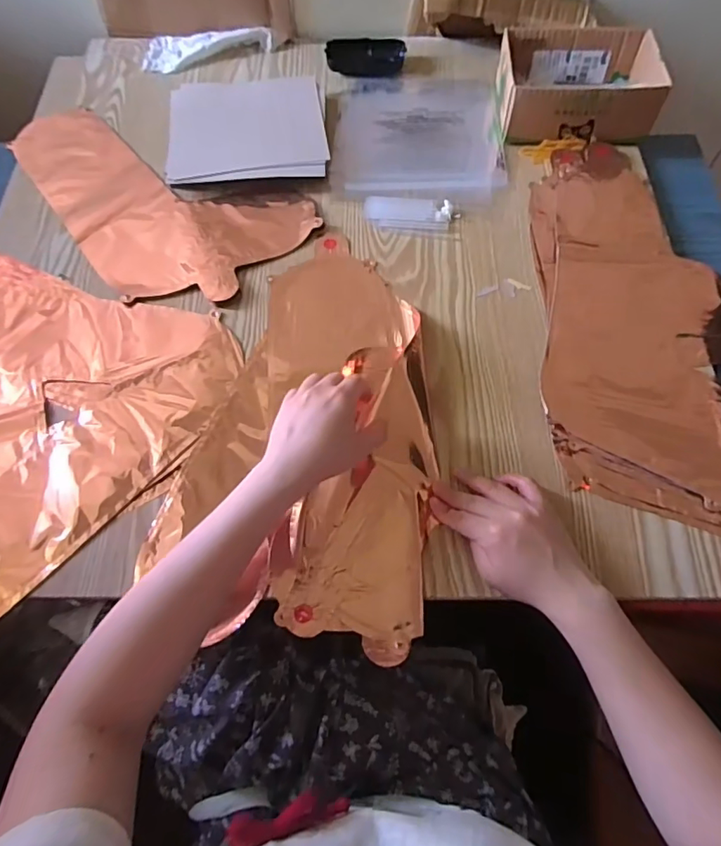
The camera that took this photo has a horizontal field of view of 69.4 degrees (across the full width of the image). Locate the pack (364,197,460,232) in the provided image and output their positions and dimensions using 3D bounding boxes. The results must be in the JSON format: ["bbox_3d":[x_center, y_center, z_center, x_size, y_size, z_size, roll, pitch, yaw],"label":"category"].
[{"bbox_3d":[0.058,-0.246,0.610,0.106,0.010,0.043,10,66,6],"label":"pack"}]

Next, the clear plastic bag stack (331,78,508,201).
[{"bbox_3d":[0.074,-0.378,0.682,0.209,0.016,0.233,2,65,3],"label":"clear plastic bag stack"}]

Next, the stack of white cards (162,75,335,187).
[{"bbox_3d":[-0.140,-0.371,0.658,0.192,0.026,0.162,-2,65,1],"label":"stack of white cards"}]

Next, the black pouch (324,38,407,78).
[{"bbox_3d":[0.007,-0.528,0.748,0.111,0.018,0.060,-1,65,1],"label":"black pouch"}]

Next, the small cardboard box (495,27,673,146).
[{"bbox_3d":[0.268,-0.418,0.651,0.183,0.067,0.140,3,65,3],"label":"small cardboard box"}]

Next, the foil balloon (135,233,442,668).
[{"bbox_3d":[-0.041,-0.015,0.499,0.238,0.045,0.409,8,65,6],"label":"foil balloon"}]

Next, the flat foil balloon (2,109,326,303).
[{"bbox_3d":[-0.277,-0.278,0.637,0.417,0.005,0.209,34,70,16],"label":"flat foil balloon"}]

